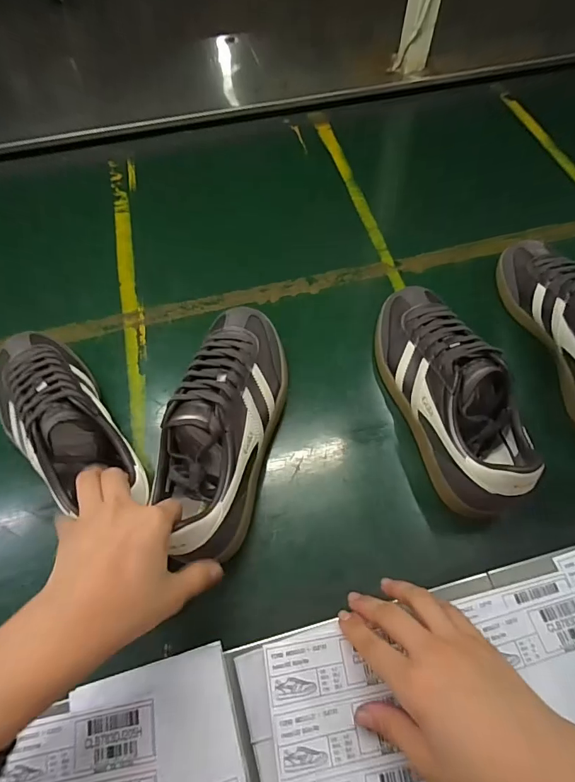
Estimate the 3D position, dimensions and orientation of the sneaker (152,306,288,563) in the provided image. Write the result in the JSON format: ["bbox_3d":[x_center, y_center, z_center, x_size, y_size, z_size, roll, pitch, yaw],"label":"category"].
[{"bbox_3d":[-0.057,0.024,0.409,0.086,0.091,0.254,7,58,5],"label":"sneaker"}]

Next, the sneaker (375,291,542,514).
[{"bbox_3d":[0.160,-0.009,0.435,0.080,0.096,0.258,-12,62,-5],"label":"sneaker"}]

